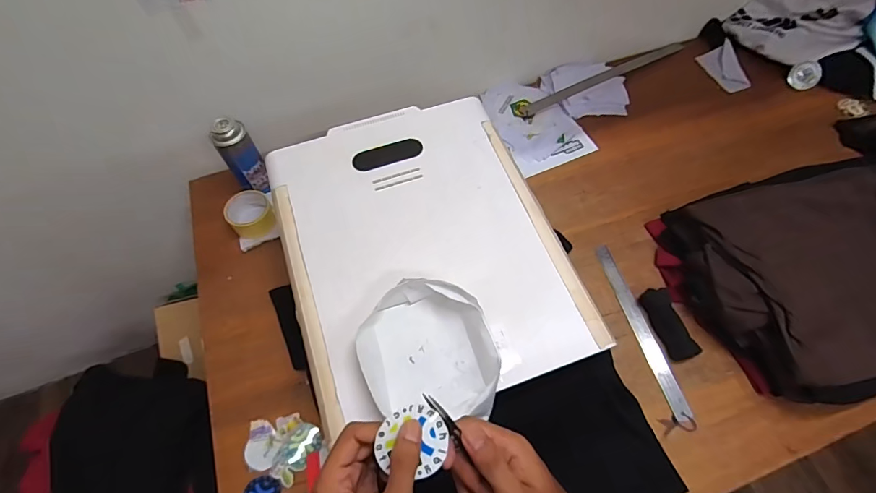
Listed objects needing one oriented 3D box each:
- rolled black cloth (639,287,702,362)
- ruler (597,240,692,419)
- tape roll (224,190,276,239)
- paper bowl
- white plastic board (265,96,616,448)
[{"bbox_3d":[0.401,0.132,0.734,0.047,0.032,0.123,-17,64,-8],"label":"rolled black cloth"},{"bbox_3d":[0.356,0.139,0.748,0.028,0.005,0.315,-13,63,-6],"label":"ruler"},{"bbox_3d":[-0.375,-0.066,0.850,0.087,0.037,0.094,0,63,0],"label":"tape roll"},{"bbox_3d":[-0.015,0.134,0.549,0.160,0.053,0.176,0,63,0],"label":"paper bowl"},{"bbox_3d":[-0.031,-0.015,0.650,0.394,0.023,0.488,-18,64,-9],"label":"white plastic board"}]

